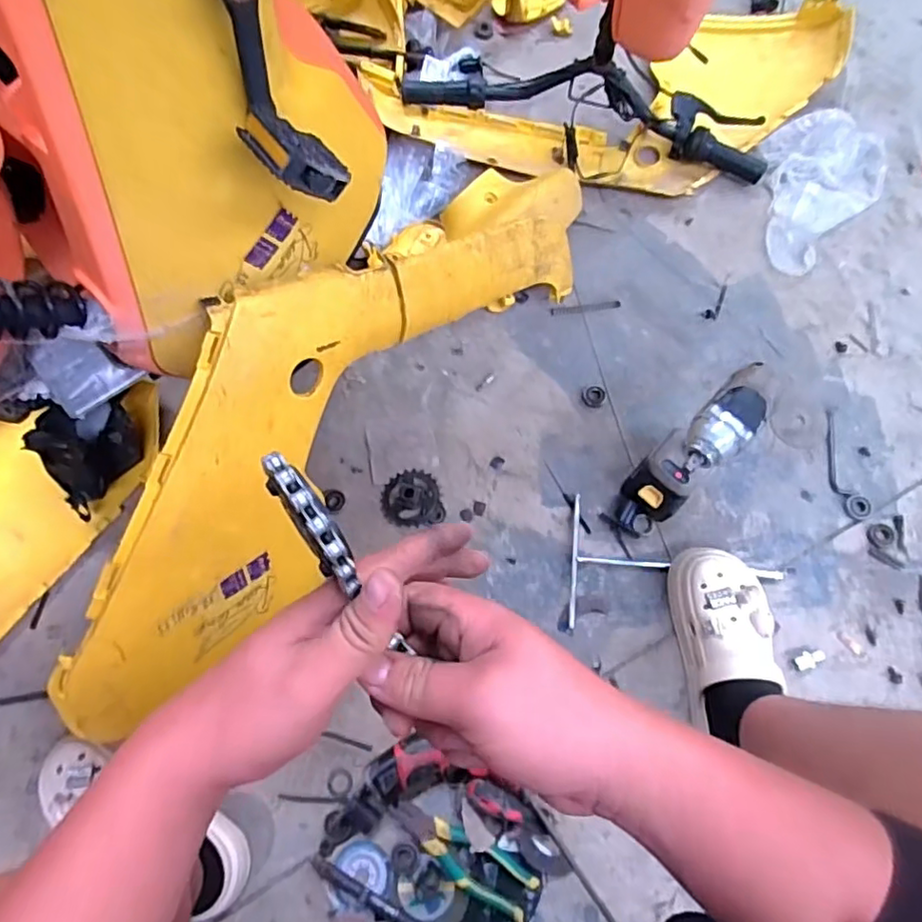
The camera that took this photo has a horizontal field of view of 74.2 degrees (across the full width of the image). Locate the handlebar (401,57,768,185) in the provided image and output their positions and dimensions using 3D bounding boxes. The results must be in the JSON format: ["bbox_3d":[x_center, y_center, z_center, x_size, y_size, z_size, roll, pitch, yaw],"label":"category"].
[{"bbox_3d":[0.224,-0.637,1.045,0.632,0.116,0.130,15,73,3],"label":"handlebar"}]

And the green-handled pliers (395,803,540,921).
[{"bbox_3d":[-0.001,0.478,0.734,0.181,0.025,0.057,25,74,6],"label":"green-handled pliers"}]

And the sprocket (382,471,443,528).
[{"bbox_3d":[-0.072,0.052,0.883,0.086,0.021,0.082,4,73,0],"label":"sprocket"}]

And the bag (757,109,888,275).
[{"bbox_3d":[0.601,-0.482,1.052,0.334,0.037,0.204,-43,79,-13],"label":"bag"}]

